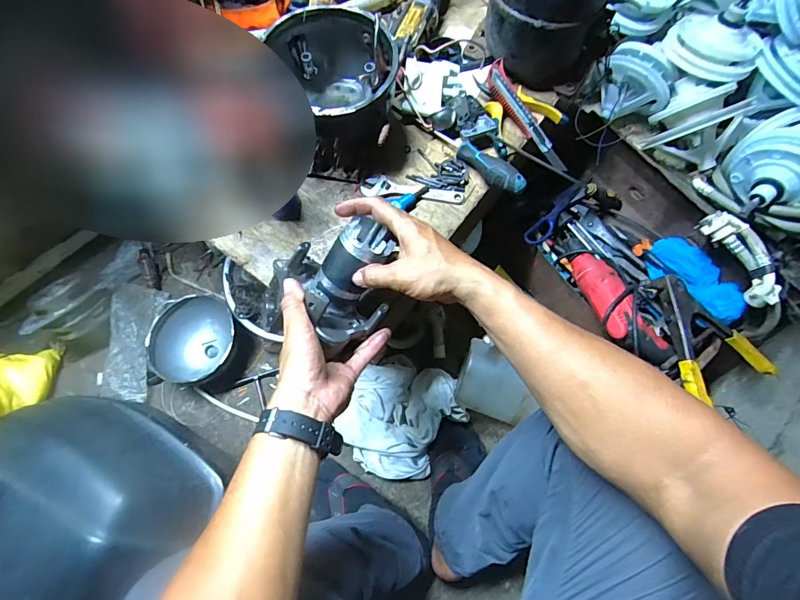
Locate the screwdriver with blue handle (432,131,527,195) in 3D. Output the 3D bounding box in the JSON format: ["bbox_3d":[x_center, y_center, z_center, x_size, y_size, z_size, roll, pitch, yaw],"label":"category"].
[{"bbox_3d":[0.114,-0.203,0.588,0.028,0.033,0.158,-42,75,-13],"label":"screwdriver with blue handle"}]

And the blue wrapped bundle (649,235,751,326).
[{"bbox_3d":[0.521,-0.034,0.724,0.079,0.055,0.181,-25,72,-8],"label":"blue wrapped bundle"}]

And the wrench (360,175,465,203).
[{"bbox_3d":[0.019,-0.161,0.589,0.148,0.009,0.032,3,71,2],"label":"wrench"}]

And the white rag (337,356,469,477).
[{"bbox_3d":[0.000,0.214,0.753,0.218,0.070,0.217,23,73,9],"label":"white rag"}]

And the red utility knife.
[{"bbox_3d":[0.195,-0.278,0.623,0.037,0.020,0.191,-39,95,-12],"label":"red utility knife"}]

